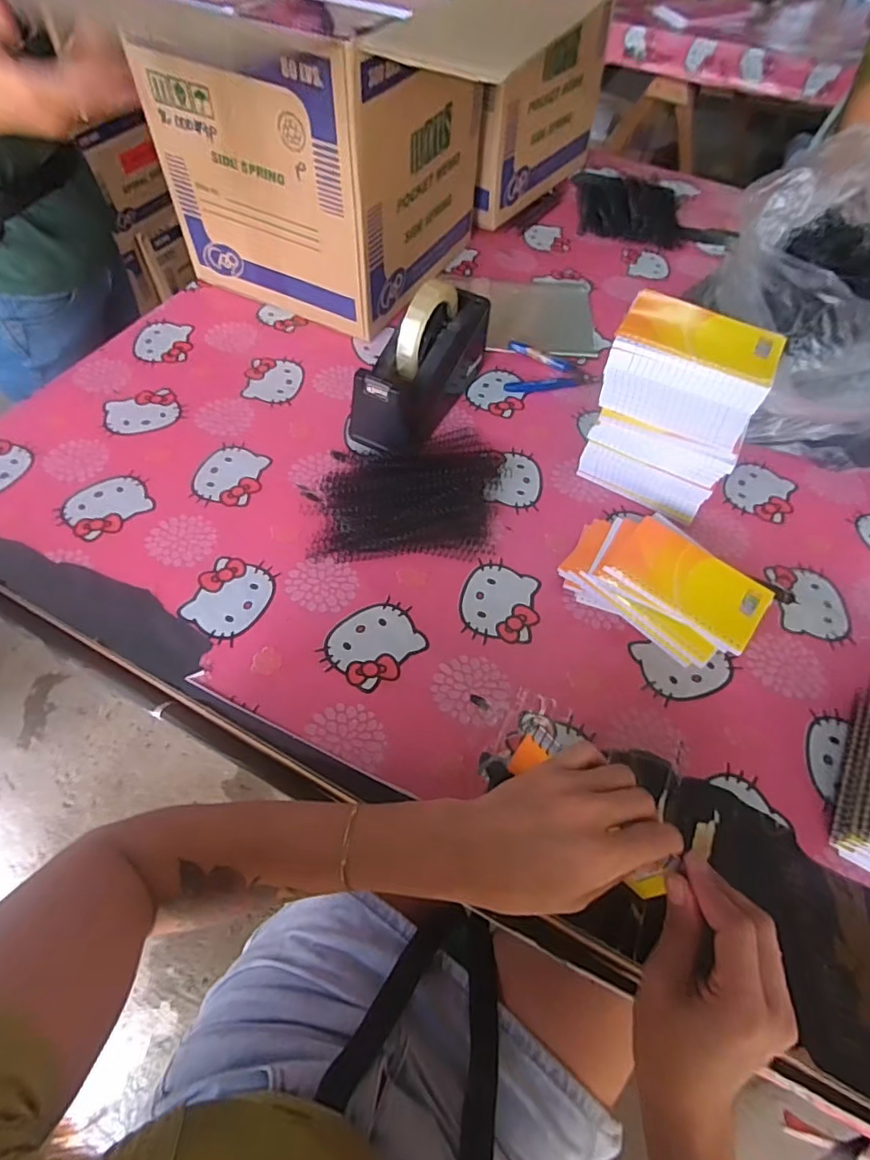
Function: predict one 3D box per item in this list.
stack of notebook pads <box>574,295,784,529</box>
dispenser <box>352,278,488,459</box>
[{"bbox_3d":[0.227,-0.163,0.542,0.134,0.169,0.080,23,58,11],"label":"stack of notebook pads"},{"bbox_3d":[-0.016,-0.240,0.606,0.083,0.120,0.204,23,58,10],"label":"dispenser"}]

